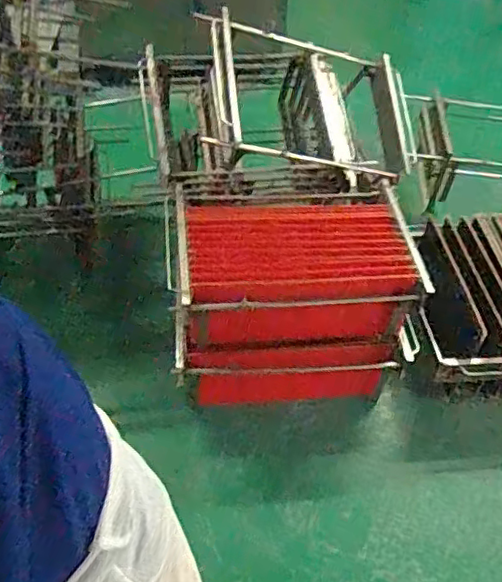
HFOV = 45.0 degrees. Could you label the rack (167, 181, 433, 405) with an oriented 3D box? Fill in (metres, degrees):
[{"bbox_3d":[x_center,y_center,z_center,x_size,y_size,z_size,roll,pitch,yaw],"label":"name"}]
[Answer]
[{"bbox_3d":[0.099,-0.006,1.653,0.602,0.418,0.441,0,48,-4],"label":"rack"}]

